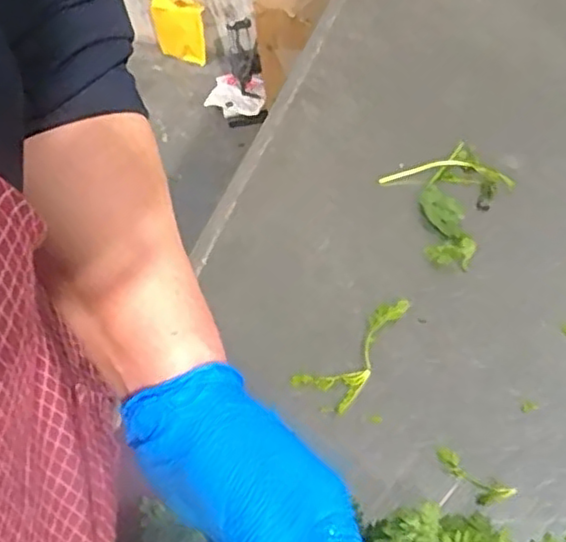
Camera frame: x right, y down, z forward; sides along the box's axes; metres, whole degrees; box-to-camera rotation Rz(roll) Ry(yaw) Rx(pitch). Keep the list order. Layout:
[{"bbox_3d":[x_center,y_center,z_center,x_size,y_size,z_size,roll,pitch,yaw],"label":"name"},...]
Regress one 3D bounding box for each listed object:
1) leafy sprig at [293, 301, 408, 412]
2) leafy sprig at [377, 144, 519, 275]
[{"bbox_3d":[0.060,0.060,0.531,0.048,0.007,0.112,31,60,26],"label":"leafy sprig"},{"bbox_3d":[0.162,-0.064,0.611,0.101,0.020,0.126,-19,52,-10],"label":"leafy sprig"}]

